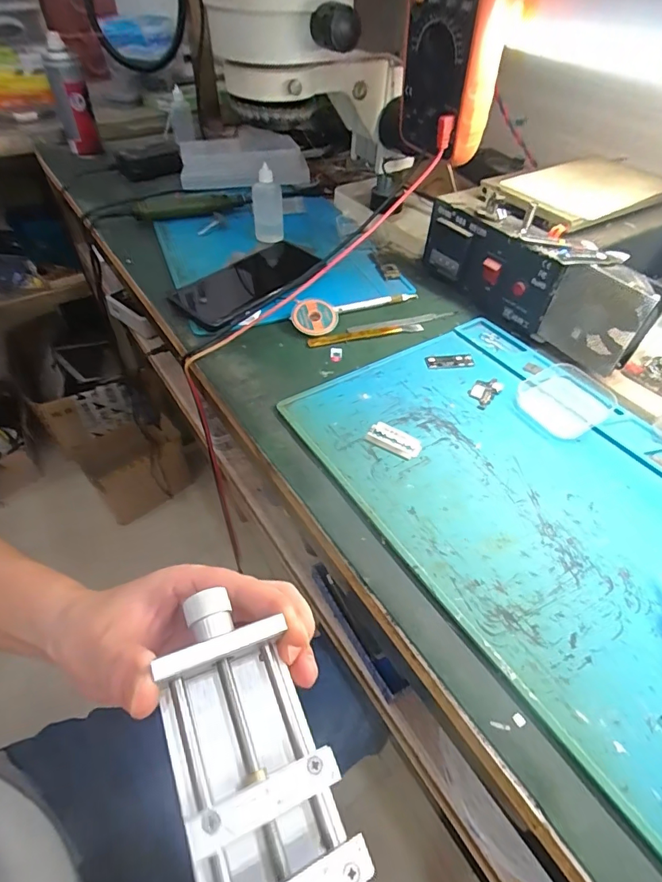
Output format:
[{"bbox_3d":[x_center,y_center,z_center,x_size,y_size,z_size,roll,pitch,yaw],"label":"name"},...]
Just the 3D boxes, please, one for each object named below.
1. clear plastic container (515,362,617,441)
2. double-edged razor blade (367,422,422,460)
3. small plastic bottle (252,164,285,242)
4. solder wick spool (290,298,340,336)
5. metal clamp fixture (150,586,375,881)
[{"bbox_3d":[0.199,-0.036,0.390,0.070,0.019,0.063,-26,54,-23],"label":"clear plastic container"},{"bbox_3d":[0.051,-0.001,0.362,0.042,0.004,0.023,28,53,21],"label":"double-edged razor blade"},{"bbox_3d":[-0.079,-0.294,0.571,0.037,0.076,0.038,-4,48,-5],"label":"small plastic bottle"},{"bbox_3d":[-0.017,-0.126,0.468,0.046,0.008,0.044,3,70,-8],"label":"solder wick spool"},{"bbox_3d":[-0.031,0.127,0.181,0.056,0.036,0.131,-18,53,-17],"label":"metal clamp fixture"}]

